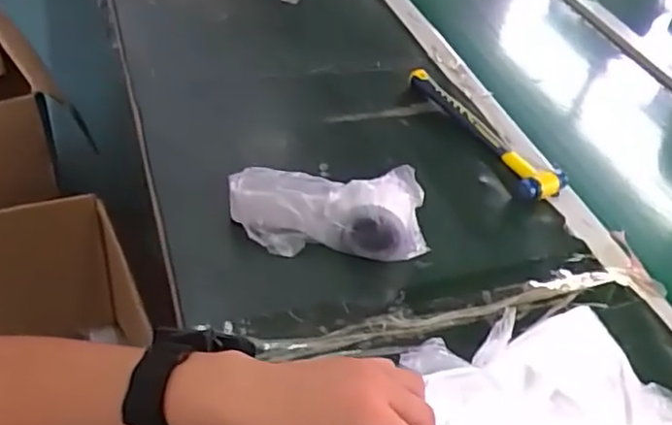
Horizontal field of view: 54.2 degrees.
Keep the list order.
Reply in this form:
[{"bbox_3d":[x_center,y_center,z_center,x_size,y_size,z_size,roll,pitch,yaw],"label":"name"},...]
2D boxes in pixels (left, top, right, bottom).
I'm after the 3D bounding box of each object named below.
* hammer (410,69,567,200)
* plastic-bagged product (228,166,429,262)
[{"bbox_3d":[0.162,-0.098,0.769,0.048,0.024,0.246,-20,50,-27],"label":"hammer"},{"bbox_3d":[-0.007,-0.002,0.609,0.184,0.085,0.062,6,43,-2],"label":"plastic-bagged product"}]

